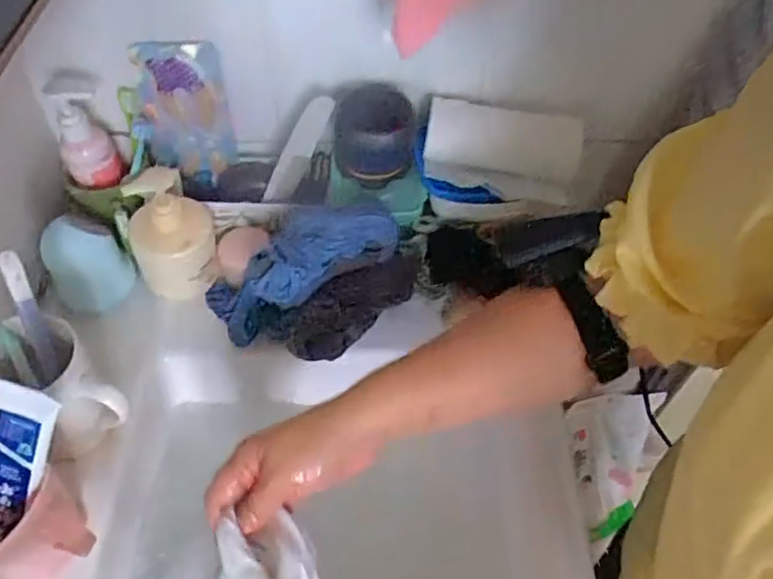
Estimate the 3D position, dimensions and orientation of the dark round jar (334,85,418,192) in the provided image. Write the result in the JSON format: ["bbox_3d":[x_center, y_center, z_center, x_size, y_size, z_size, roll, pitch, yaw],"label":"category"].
[{"bbox_3d":[-0.011,-0.149,0.598,0.075,0.060,0.065,0,53,-1],"label":"dark round jar"}]

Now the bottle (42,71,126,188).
[{"bbox_3d":[-0.289,-0.150,0.610,0.047,0.105,0.051,-14,32,-11],"label":"bottle"}]

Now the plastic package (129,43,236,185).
[{"bbox_3d":[-0.195,-0.173,0.625,0.078,0.140,0.025,-8,46,-9],"label":"plastic package"}]

